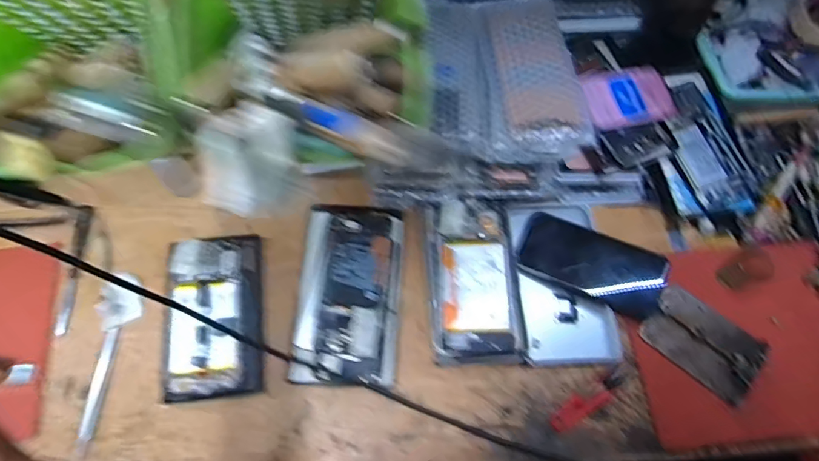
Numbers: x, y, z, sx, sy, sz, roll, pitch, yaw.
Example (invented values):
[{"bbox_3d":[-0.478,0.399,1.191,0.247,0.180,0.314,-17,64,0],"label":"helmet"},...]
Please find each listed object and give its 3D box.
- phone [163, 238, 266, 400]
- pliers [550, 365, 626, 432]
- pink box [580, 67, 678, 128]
[{"bbox_3d":[-0.209,0.088,0.515,0.096,0.018,0.170,-6,68,-5],"label":"phone"},{"bbox_3d":[0.188,0.173,0.496,0.102,0.014,0.023,-26,72,-13],"label":"pliers"},{"bbox_3d":[0.248,-0.154,0.562,0.108,0.035,0.075,-11,69,-7],"label":"pink box"}]

